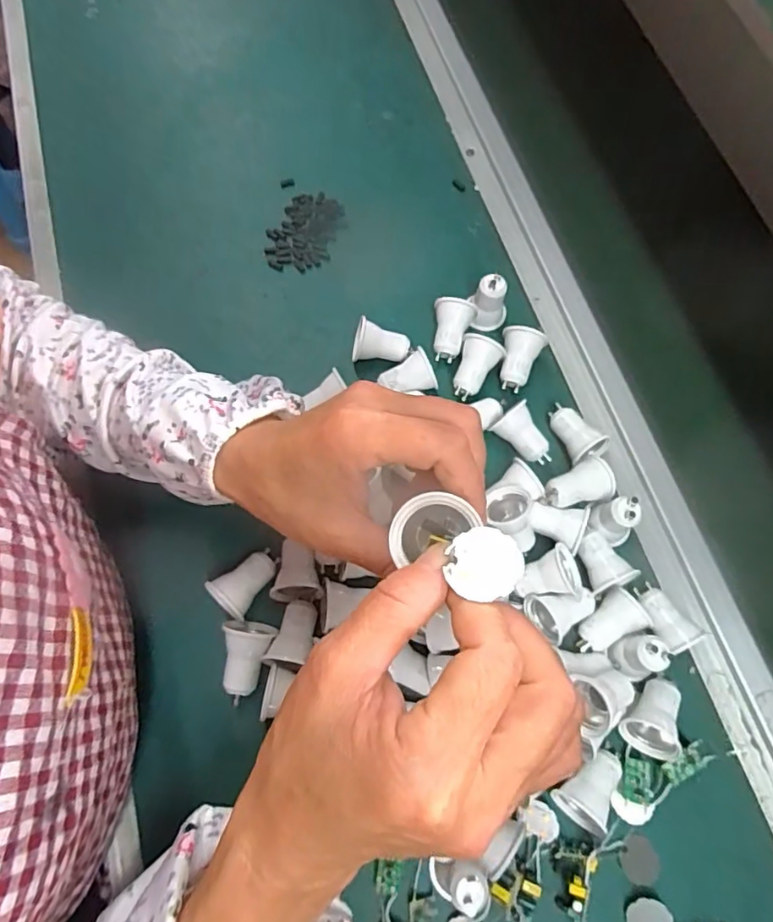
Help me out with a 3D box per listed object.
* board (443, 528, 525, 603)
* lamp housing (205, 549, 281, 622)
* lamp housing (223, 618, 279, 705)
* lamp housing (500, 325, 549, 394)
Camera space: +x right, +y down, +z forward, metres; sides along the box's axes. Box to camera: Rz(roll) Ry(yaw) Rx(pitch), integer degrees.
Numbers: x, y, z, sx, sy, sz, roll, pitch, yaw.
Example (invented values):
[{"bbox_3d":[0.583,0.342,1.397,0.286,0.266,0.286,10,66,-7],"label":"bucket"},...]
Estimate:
[{"bbox_3d":[0.031,0.032,0.173,0.023,0.004,0.023,-12,56,11],"label":"board"},{"bbox_3d":[-0.090,0.081,0.367,0.044,0.031,0.028,-41,76,-13],"label":"lamp housing"},{"bbox_3d":[-0.086,0.125,0.340,0.030,0.032,0.046,7,71,2],"label":"lamp housing"},{"bbox_3d":[0.099,-0.077,0.418,0.031,0.028,0.041,18,71,6],"label":"lamp housing"}]

